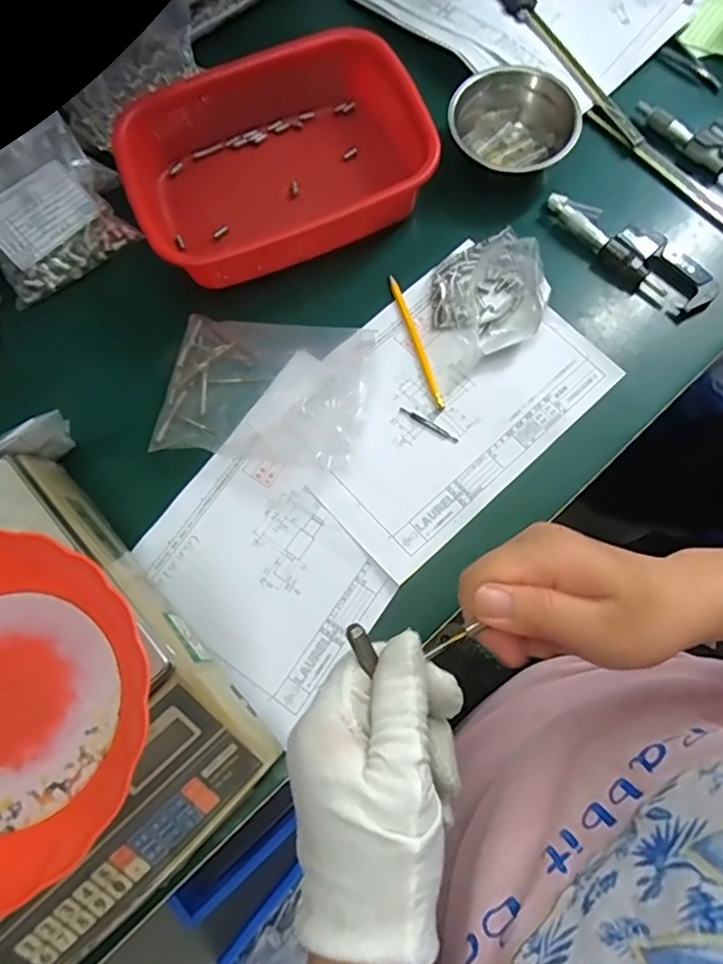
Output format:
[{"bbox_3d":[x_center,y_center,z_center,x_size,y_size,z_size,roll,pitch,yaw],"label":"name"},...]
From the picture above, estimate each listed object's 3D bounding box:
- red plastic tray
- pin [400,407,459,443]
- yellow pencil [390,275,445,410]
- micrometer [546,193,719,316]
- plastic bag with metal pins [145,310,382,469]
[{"bbox_3d":[-0.088,-0.329,0.596,0.288,0.074,0.208,-21,76,-5],"label":"red plastic tray"},{"bbox_3d":[0.064,-0.055,0.554,0.061,0.004,0.007,31,77,8],"label":"pin"},{"bbox_3d":[0.054,-0.139,0.579,0.009,0.007,0.145,-18,75,-4],"label":"yellow pencil"},{"bbox_3d":[0.271,-0.237,0.587,0.057,0.021,0.180,-43,79,-10],"label":"micrometer"},{"bbox_3d":[-0.094,-0.089,0.560,0.185,0.025,0.135,9,75,3],"label":"plastic bag with metal pins"}]

